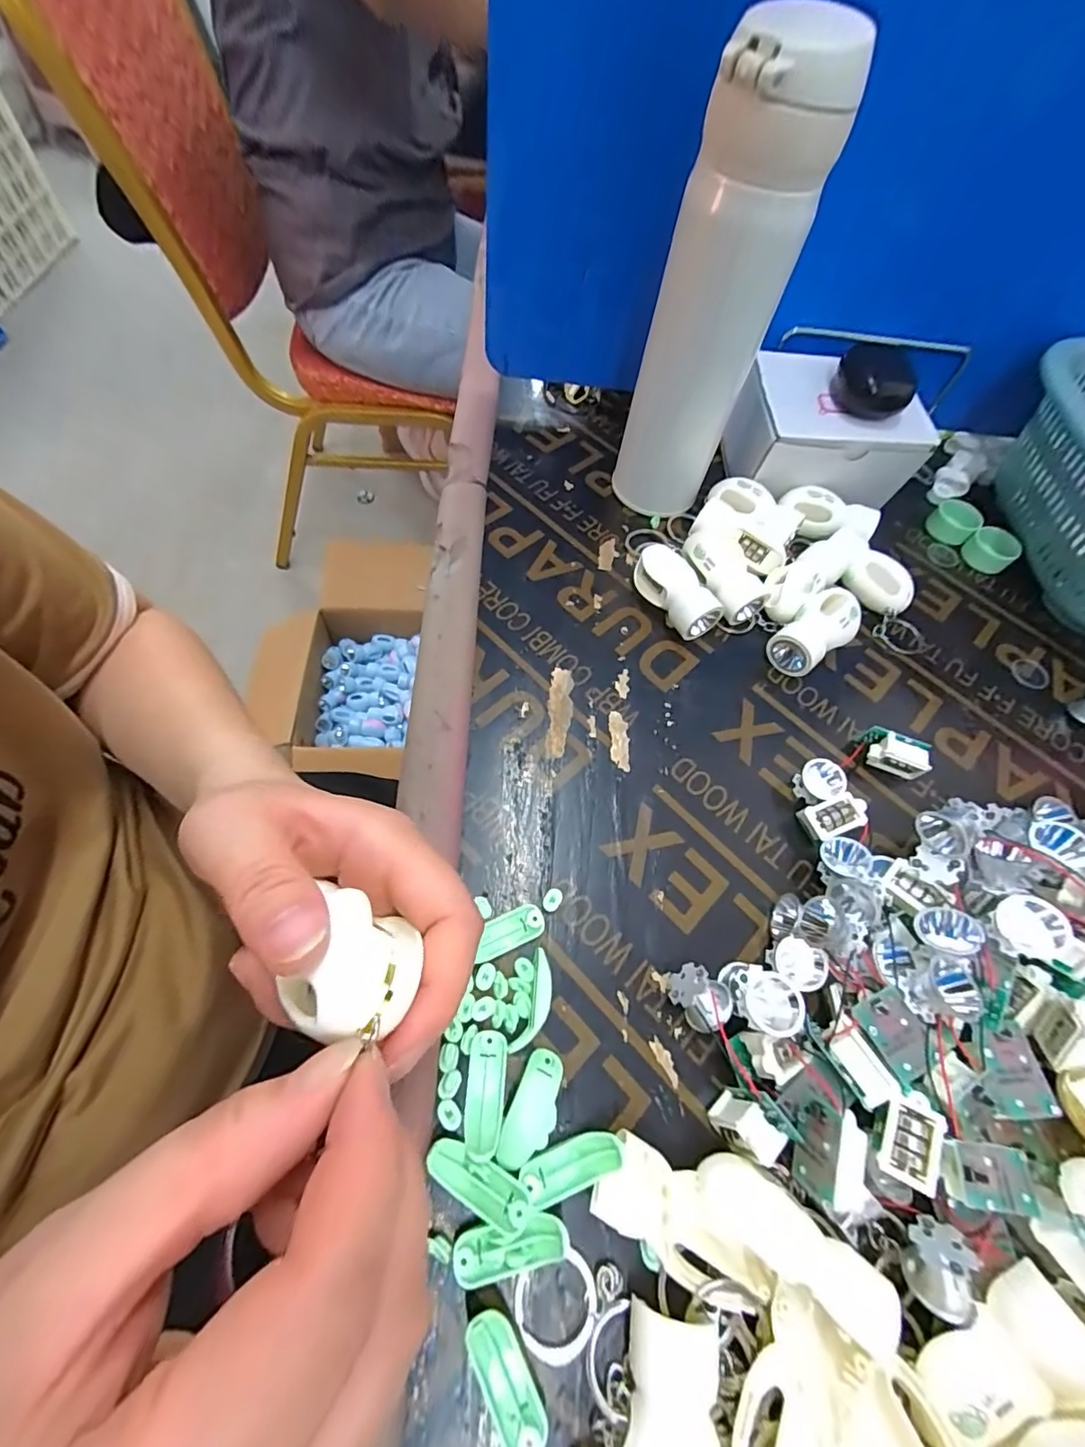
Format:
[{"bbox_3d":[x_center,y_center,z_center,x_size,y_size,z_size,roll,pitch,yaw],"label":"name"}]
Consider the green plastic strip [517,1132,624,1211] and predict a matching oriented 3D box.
[{"bbox_3d":[0.011,0.172,0.202,0.040,0.012,0.015,-19,66,-15],"label":"green plastic strip"}]

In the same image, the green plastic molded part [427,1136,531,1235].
[{"bbox_3d":[-0.024,0.173,0.196,0.042,0.007,0.014,27,63,8],"label":"green plastic molded part"}]

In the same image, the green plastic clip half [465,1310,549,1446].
[{"bbox_3d":[-0.012,0.223,0.175,0.016,0.006,0.039,-27,69,-18],"label":"green plastic clip half"}]

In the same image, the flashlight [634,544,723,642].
[{"bbox_3d":[0.085,-0.085,0.335,0.028,0.026,0.061,-24,68,-17],"label":"flashlight"}]

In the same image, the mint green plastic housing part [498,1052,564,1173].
[{"bbox_3d":[-0.003,0.155,0.208,0.019,0.004,0.040,26,63,8],"label":"mint green plastic housing part"}]

